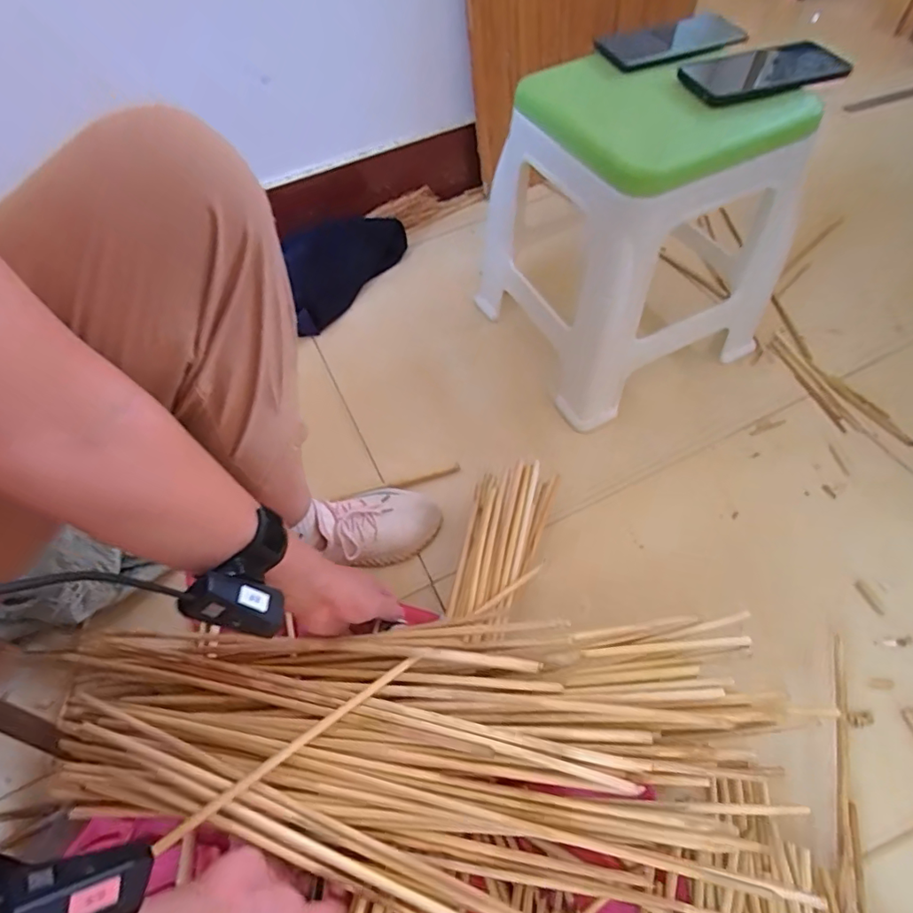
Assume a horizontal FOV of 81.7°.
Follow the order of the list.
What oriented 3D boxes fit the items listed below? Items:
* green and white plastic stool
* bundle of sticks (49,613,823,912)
[{"bbox_3d":[0.233,-0.328,0.726,0.347,0.350,0.381,-25,60,-9],"label":"green and white plastic stool"},{"bbox_3d":[-0.068,0.274,0.463,0.652,0.111,0.253,4,57,8],"label":"bundle of sticks"}]

